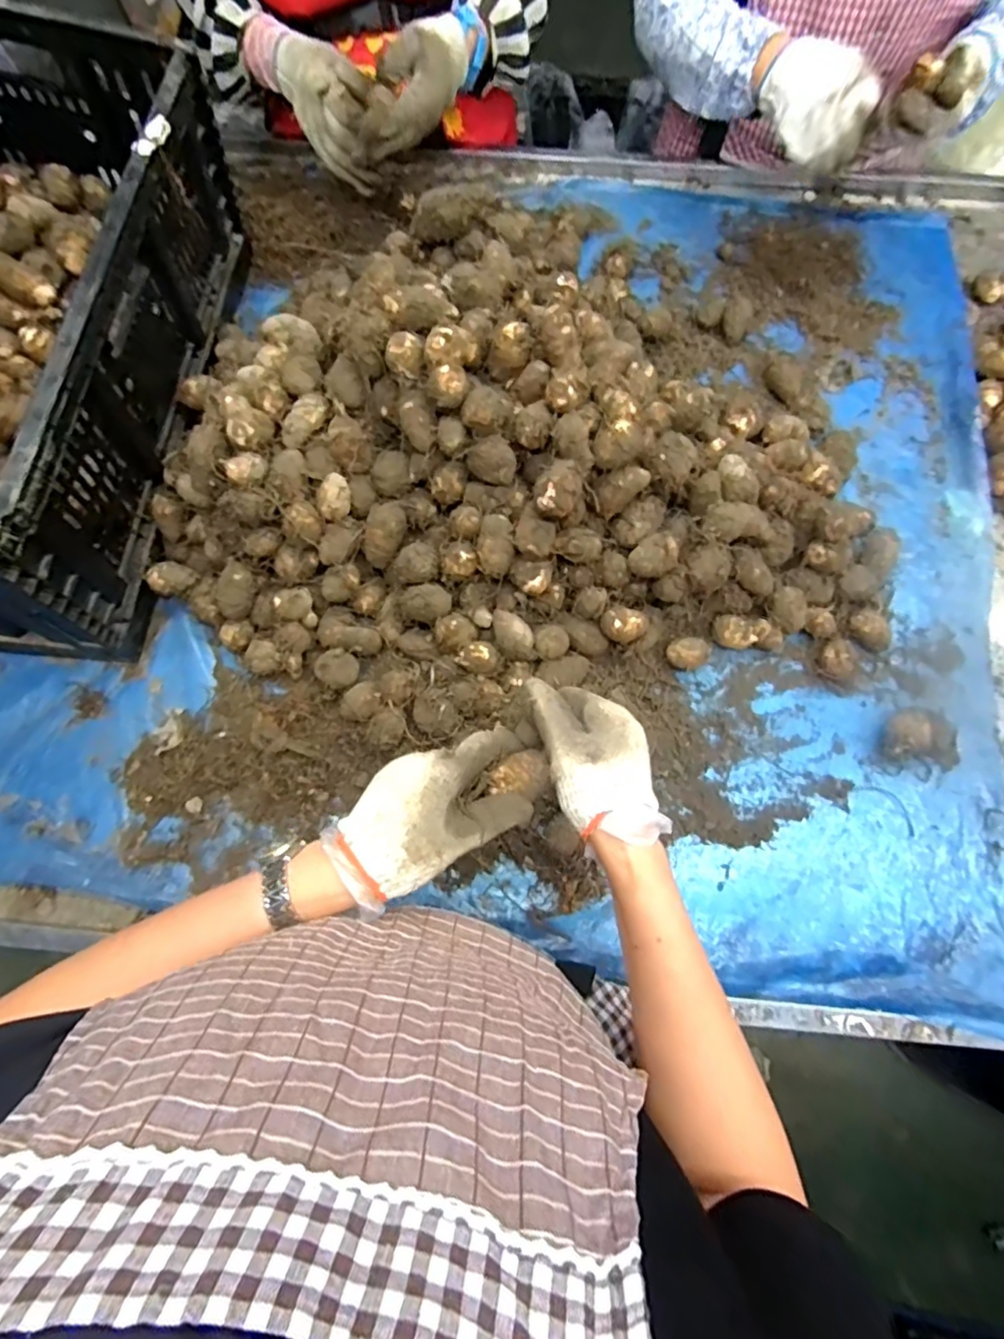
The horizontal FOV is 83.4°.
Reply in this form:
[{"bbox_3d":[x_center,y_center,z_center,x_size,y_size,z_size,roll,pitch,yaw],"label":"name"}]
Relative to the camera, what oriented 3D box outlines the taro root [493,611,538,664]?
[{"bbox_3d":[0.010,-0.034,0.567,0.034,0.030,0.053,-24,74,-7],"label":"taro root"}]

